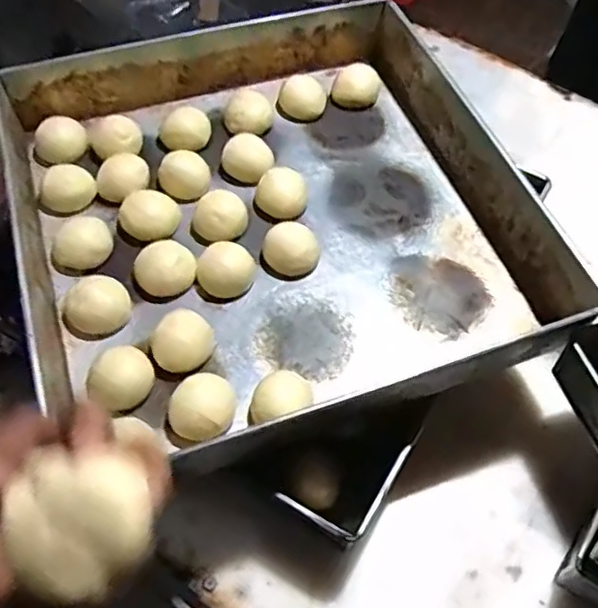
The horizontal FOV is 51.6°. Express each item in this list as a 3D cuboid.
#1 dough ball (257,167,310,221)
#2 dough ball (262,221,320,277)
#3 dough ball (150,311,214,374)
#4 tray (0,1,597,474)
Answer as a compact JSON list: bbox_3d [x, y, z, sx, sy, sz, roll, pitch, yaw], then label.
[{"bbox_3d":[-0.015,-0.104,0.580,0.047,0.032,0.041,-1,58,0],"label":"dough ball"},{"bbox_3d":[-0.007,-0.049,0.553,0.049,0.032,0.053,-1,58,0],"label":"dough ball"},{"bbox_3d":[-0.092,0.030,0.497,0.051,0.035,0.041,-32,63,-18],"label":"dough ball"},{"bbox_3d":[-0.028,-0.084,0.545,0.406,0.088,0.418,-18,59,-10],"label":"tray"}]

